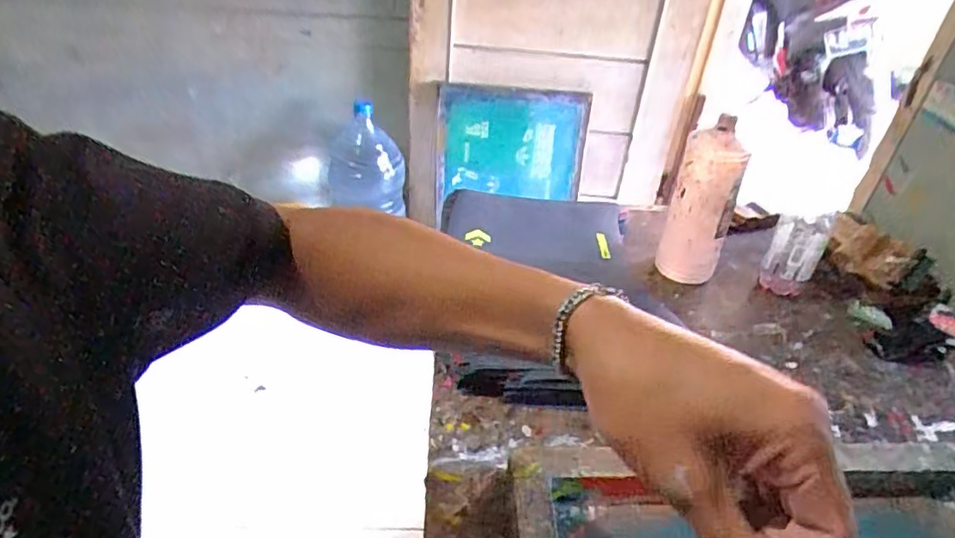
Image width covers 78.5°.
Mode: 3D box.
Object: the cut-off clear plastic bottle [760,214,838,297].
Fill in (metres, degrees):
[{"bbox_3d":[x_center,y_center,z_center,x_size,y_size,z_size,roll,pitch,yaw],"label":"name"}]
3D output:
[{"bbox_3d":[0.458,-0.019,0.850,0.067,0.119,0.065,24,40,23],"label":"cut-off clear plastic bottle"}]

